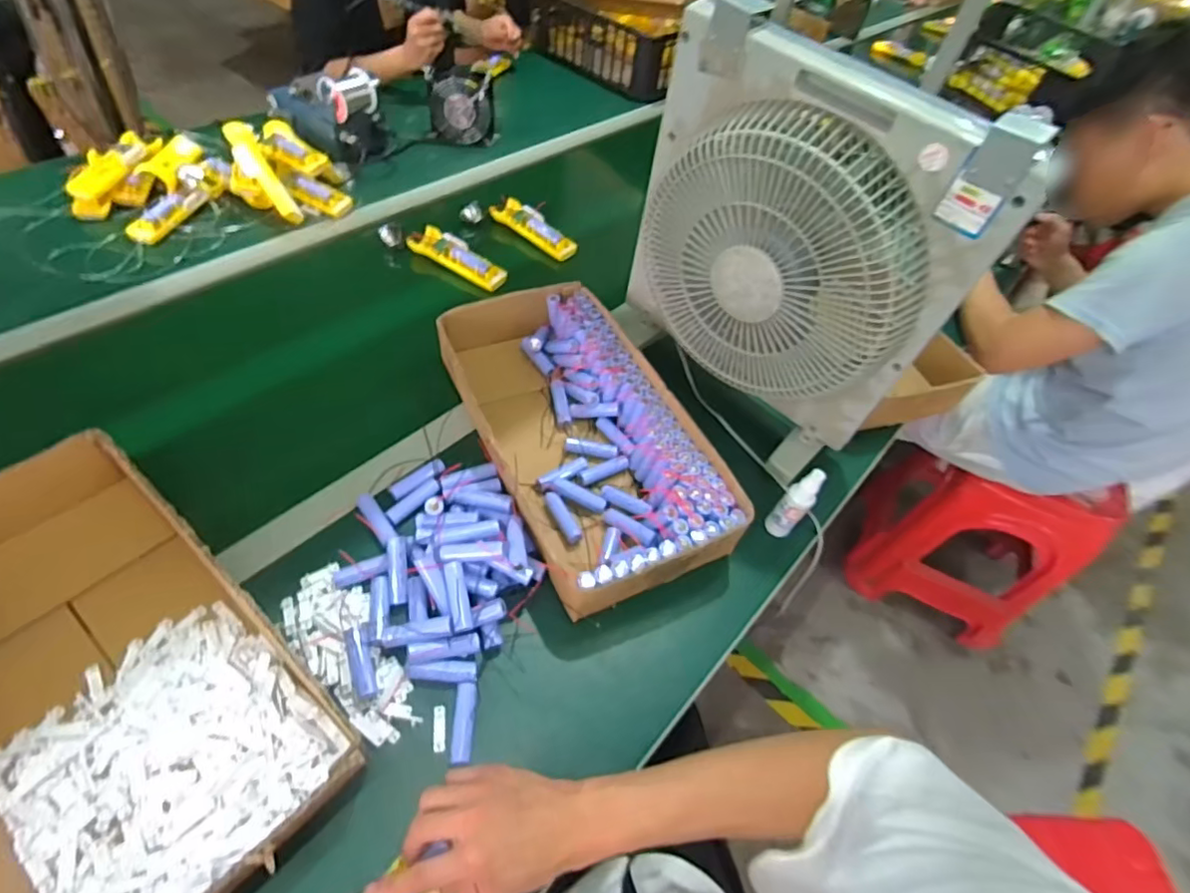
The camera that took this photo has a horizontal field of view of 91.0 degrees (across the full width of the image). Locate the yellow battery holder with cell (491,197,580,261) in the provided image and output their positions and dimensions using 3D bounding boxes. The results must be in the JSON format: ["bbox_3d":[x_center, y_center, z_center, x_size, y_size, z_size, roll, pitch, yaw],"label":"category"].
[{"bbox_3d":[-0.106,-0.371,0.997,0.056,0.035,0.172,-34,66,-30],"label":"yellow battery holder with cell"}]

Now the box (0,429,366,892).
[{"bbox_3d":[-0.406,0.191,0.486,0.422,0.097,0.216,38,56,17],"label":"box"}]

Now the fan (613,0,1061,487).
[{"bbox_3d":[0.194,-0.197,0.666,0.126,0.408,0.358,-31,64,-29],"label":"fan"}]

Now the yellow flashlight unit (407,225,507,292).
[{"bbox_3d":[-0.218,-0.297,0.924,0.163,0.027,0.057,34,55,14],"label":"yellow flashlight unit"}]

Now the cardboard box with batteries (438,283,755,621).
[{"bbox_3d":[-0.020,-0.021,0.707,0.225,0.079,0.414,-17,58,-22],"label":"cardboard box with batteries"}]

